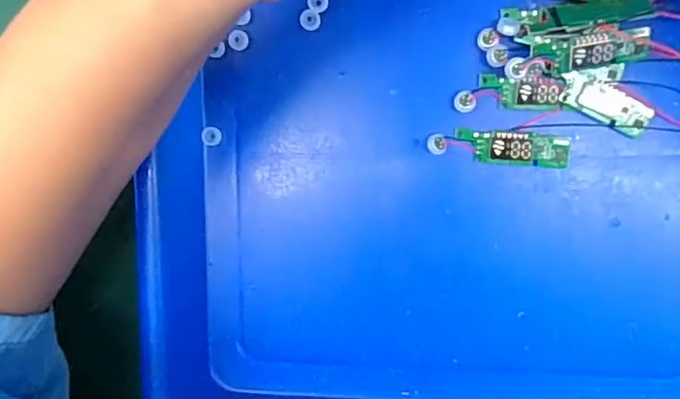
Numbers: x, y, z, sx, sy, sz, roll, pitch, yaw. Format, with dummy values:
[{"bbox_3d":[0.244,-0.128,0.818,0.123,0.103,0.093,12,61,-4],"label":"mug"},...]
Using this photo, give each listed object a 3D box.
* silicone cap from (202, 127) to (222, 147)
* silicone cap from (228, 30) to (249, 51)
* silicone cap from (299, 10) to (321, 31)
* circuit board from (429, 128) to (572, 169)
[{"bbox_3d":[-0.053,-0.026,0.230,0.007,0.004,0.008,3,95,7],"label":"silicone cap"},{"bbox_3d":[-0.041,-0.064,0.224,0.007,0.004,0.008,33,98,3],"label":"silicone cap"},{"bbox_3d":[-0.012,-0.071,0.218,0.008,0.004,0.008,1,95,7],"label":"silicone cap"},{"bbox_3d":[0.061,-0.020,0.213,0.052,0.005,0.012,4,94,6],"label":"circuit board"}]

